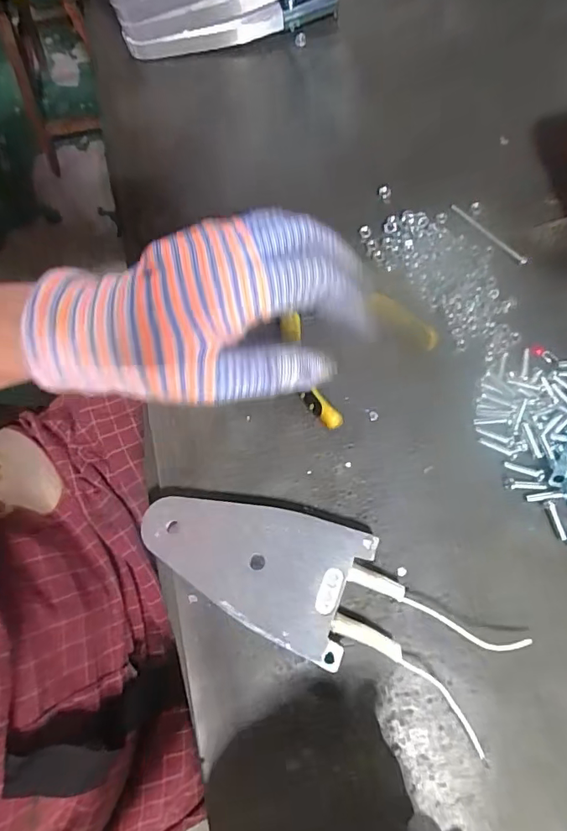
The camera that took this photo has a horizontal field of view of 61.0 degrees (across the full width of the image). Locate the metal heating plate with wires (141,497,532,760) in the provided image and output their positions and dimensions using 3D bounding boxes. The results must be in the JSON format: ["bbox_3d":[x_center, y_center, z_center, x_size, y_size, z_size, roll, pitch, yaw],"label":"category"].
[{"bbox_3d":[0.018,0.096,0.269,0.198,0.016,0.073,28,78,6],"label":"metal heating plate with wires"}]

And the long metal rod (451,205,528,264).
[{"bbox_3d":[0.140,-0.124,0.327,0.005,0.004,0.063,-43,80,-10],"label":"long metal rod"}]

